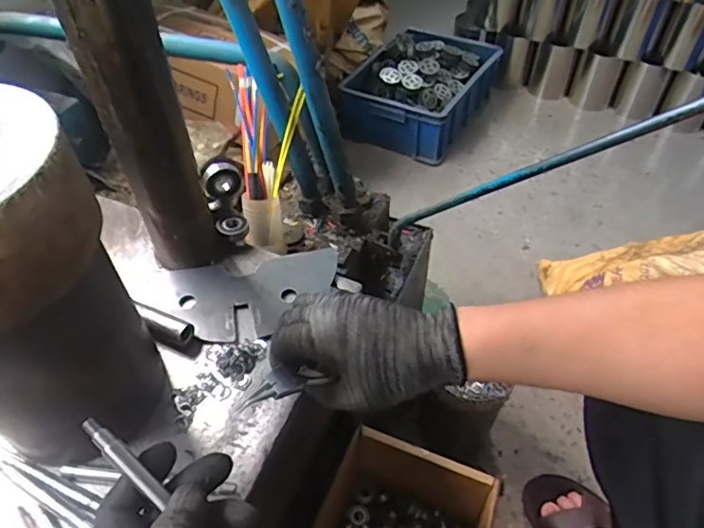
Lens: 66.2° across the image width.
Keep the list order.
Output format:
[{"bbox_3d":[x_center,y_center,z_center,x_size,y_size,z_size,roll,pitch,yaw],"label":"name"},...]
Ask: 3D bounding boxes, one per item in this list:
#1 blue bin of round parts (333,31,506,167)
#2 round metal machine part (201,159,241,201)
[{"bbox_3d":[0.190,-0.482,1.470,0.304,0.164,0.439,22,53,20],"label":"blue bin of round parts"},{"bbox_3d":[-0.138,-0.089,0.571,0.038,0.036,0.021,-18,50,-14],"label":"round metal machine part"}]

